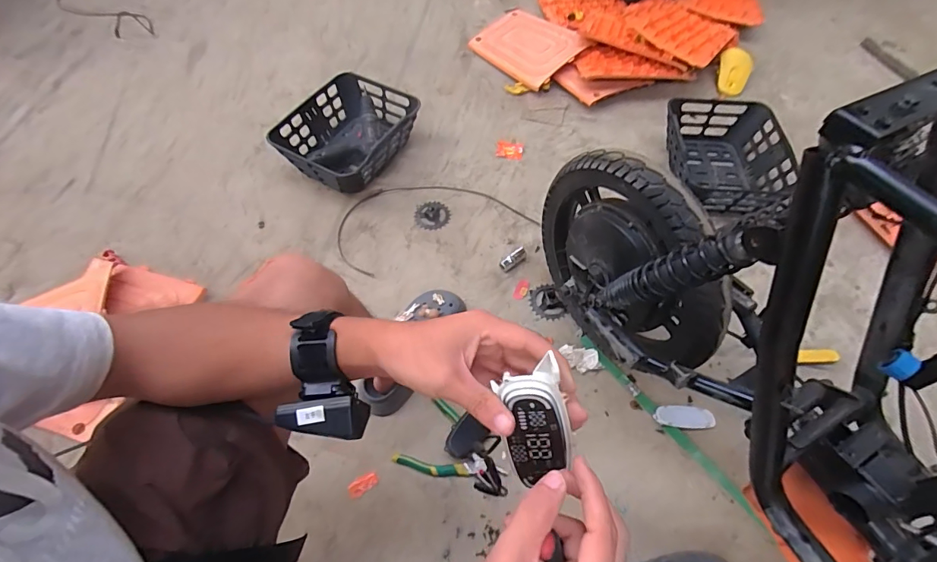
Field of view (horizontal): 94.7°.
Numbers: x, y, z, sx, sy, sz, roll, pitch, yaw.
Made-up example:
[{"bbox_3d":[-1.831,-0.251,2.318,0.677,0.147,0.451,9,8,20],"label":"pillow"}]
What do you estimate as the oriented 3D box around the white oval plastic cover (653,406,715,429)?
[{"bbox_3d":[0.400,0.252,0.796,0.107,0.017,0.037,1,60,1],"label":"white oval plastic cover"}]

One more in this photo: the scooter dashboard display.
[{"bbox_3d":[0.051,0.110,0.320,0.046,0.103,0.016,-10,27,-5],"label":"scooter dashboard display"}]

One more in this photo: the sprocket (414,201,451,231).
[{"bbox_3d":[-0.087,-0.160,1.049,0.084,0.008,0.083,-6,60,-3],"label":"sprocket"}]

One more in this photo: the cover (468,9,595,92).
[{"bbox_3d":[0.184,-0.740,1.346,0.258,0.052,0.329,-39,67,-19],"label":"cover"}]

